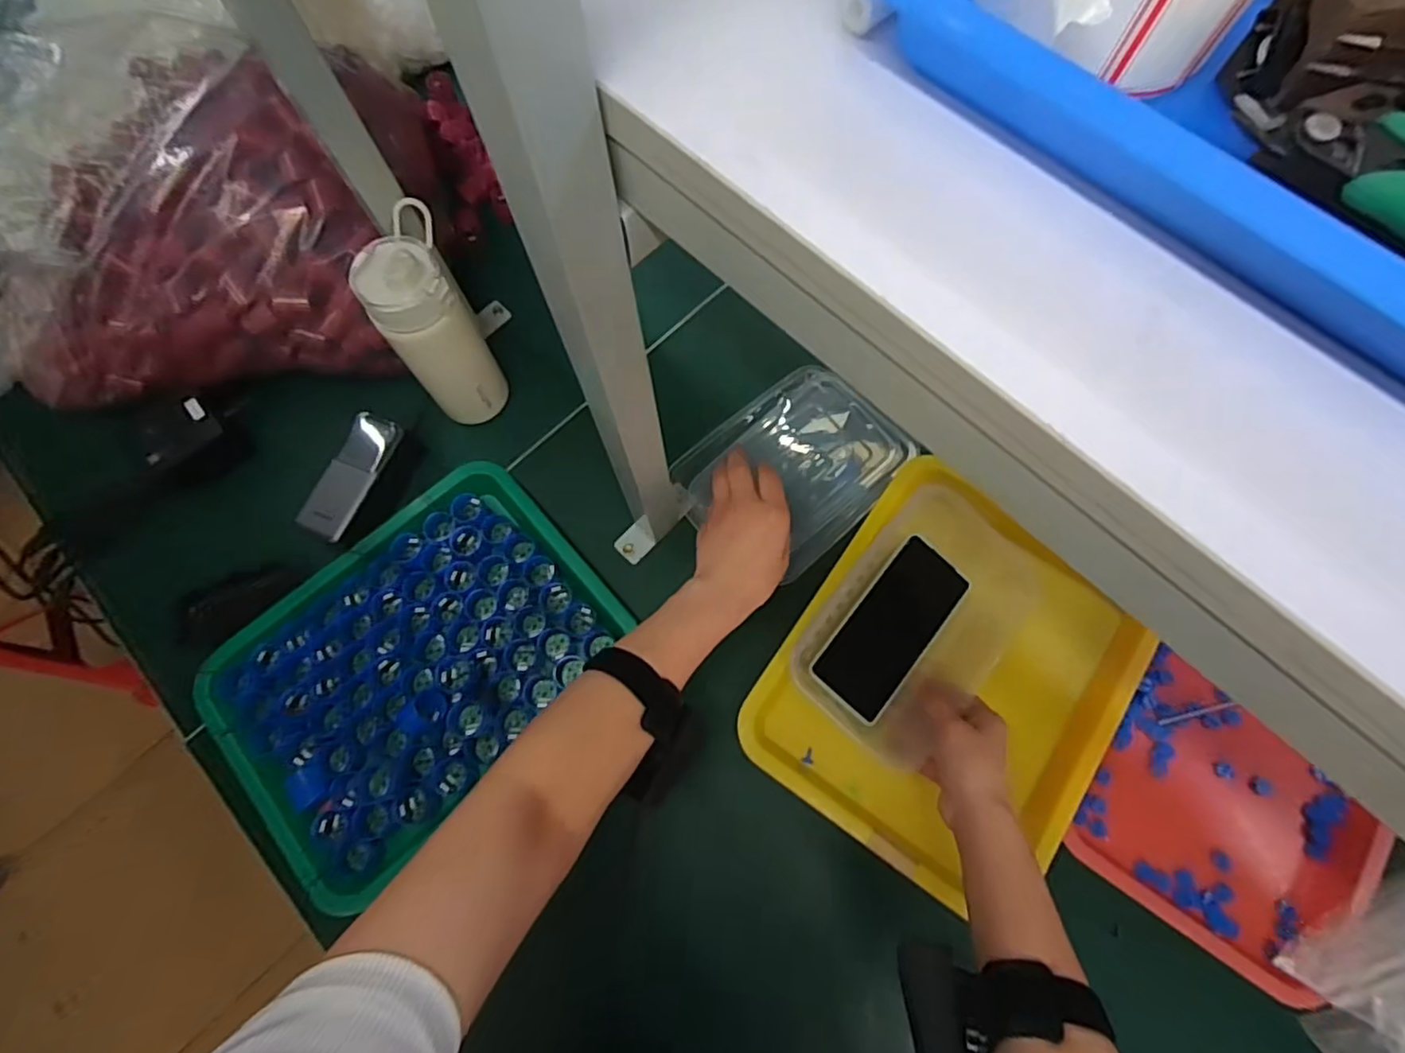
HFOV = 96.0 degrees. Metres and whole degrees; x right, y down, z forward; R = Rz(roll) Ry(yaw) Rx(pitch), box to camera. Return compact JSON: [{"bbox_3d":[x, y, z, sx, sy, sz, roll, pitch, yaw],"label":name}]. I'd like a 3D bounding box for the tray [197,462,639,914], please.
[{"bbox_3d":[-0.248,0.117,0.562,0.324,0.045,0.241,-42,77,-11],"label":"tray"}]

